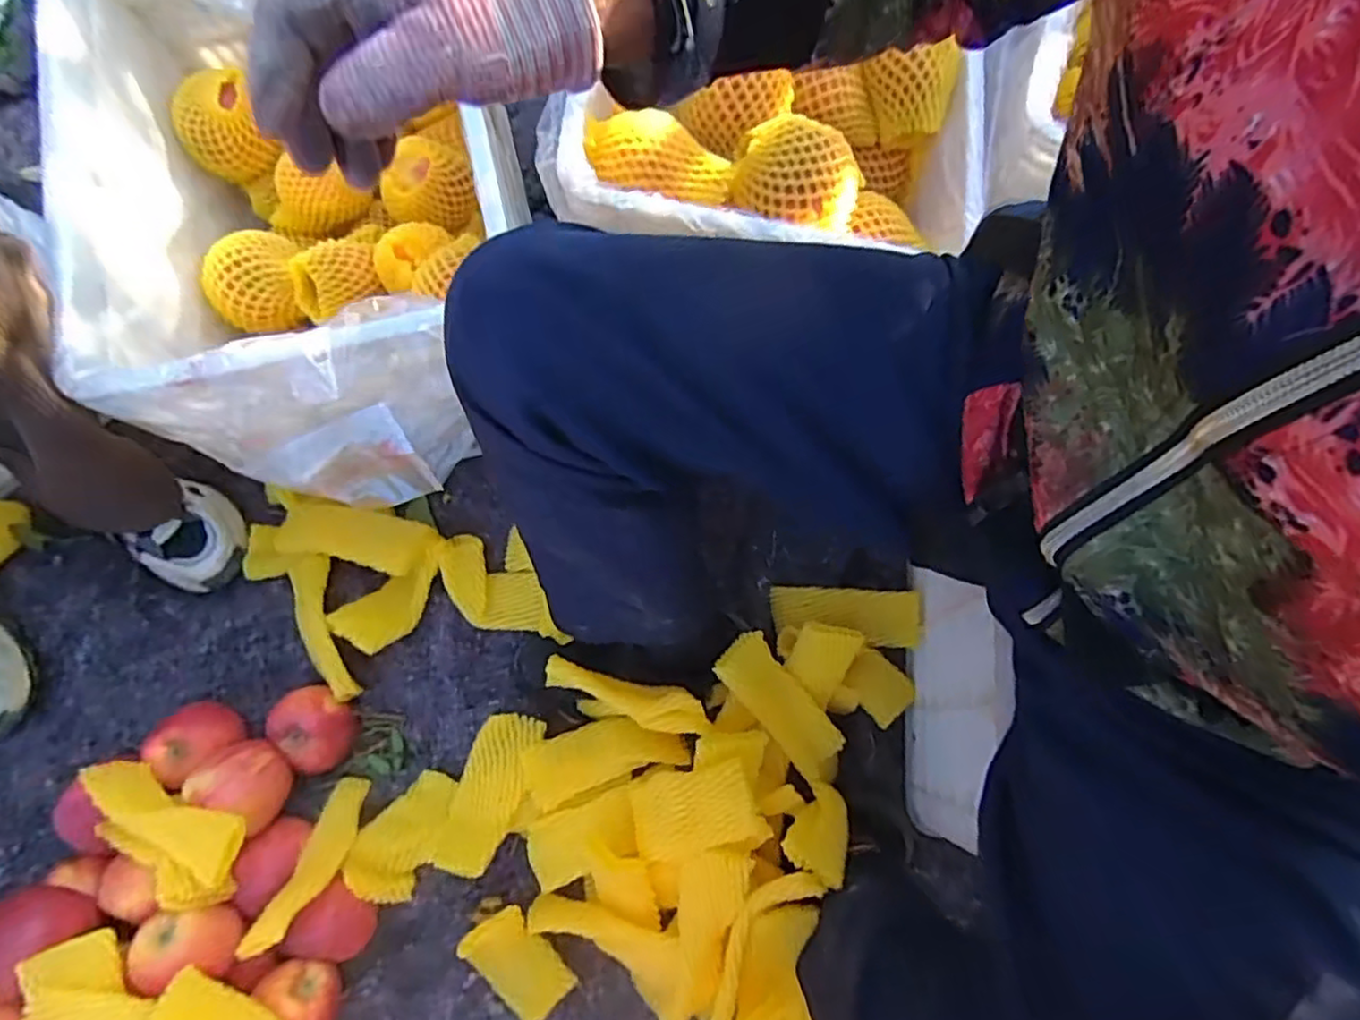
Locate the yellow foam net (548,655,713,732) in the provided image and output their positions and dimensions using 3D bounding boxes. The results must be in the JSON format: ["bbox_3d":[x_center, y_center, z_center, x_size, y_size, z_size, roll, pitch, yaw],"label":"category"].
[{"bbox_3d":[-0.053,0.187,0.697,0.167,0.024,0.042,15,76,4],"label":"yellow foam net"}]

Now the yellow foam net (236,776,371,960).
[{"bbox_3d":[-0.351,0.339,0.670,0.044,0.017,0.169,14,39,3],"label":"yellow foam net"}]

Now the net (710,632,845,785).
[{"bbox_3d":[0.105,0.200,0.716,0.060,0.024,0.176,-43,109,-10],"label":"net"}]

